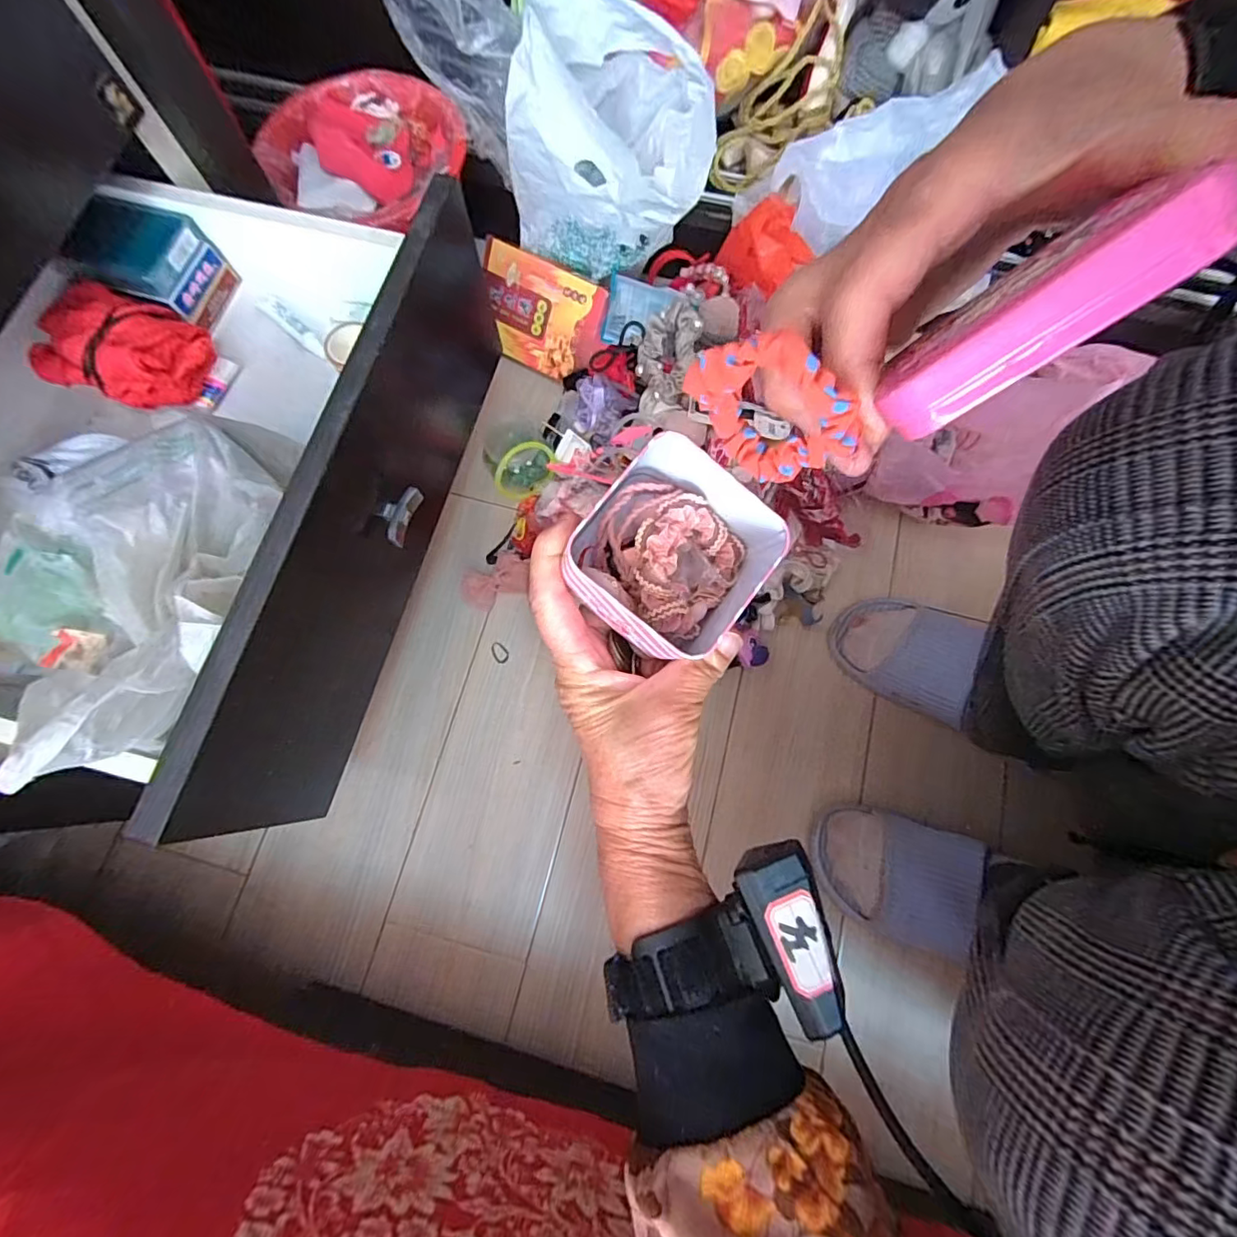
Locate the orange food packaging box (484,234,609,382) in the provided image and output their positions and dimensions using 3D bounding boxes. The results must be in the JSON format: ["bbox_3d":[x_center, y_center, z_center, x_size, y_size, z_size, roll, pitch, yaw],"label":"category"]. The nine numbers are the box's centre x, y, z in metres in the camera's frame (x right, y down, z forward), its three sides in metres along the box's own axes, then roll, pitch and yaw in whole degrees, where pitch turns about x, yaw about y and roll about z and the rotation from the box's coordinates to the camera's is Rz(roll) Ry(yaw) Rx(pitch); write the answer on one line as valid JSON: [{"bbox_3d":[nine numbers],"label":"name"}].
[{"bbox_3d":[-0.086,-0.324,0.581,0.146,0.101,0.010,27,34,6],"label":"orange food packaging box"}]

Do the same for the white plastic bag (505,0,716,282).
[{"bbox_3d":[-0.003,-0.412,0.491,0.179,0.178,0.113,32,77,8],"label":"white plastic bag"}]

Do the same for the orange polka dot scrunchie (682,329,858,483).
[{"bbox_3d":[0.048,-0.069,0.179,0.052,0.056,0.016,24,76,6],"label":"orange polka dot scrunchie"}]

